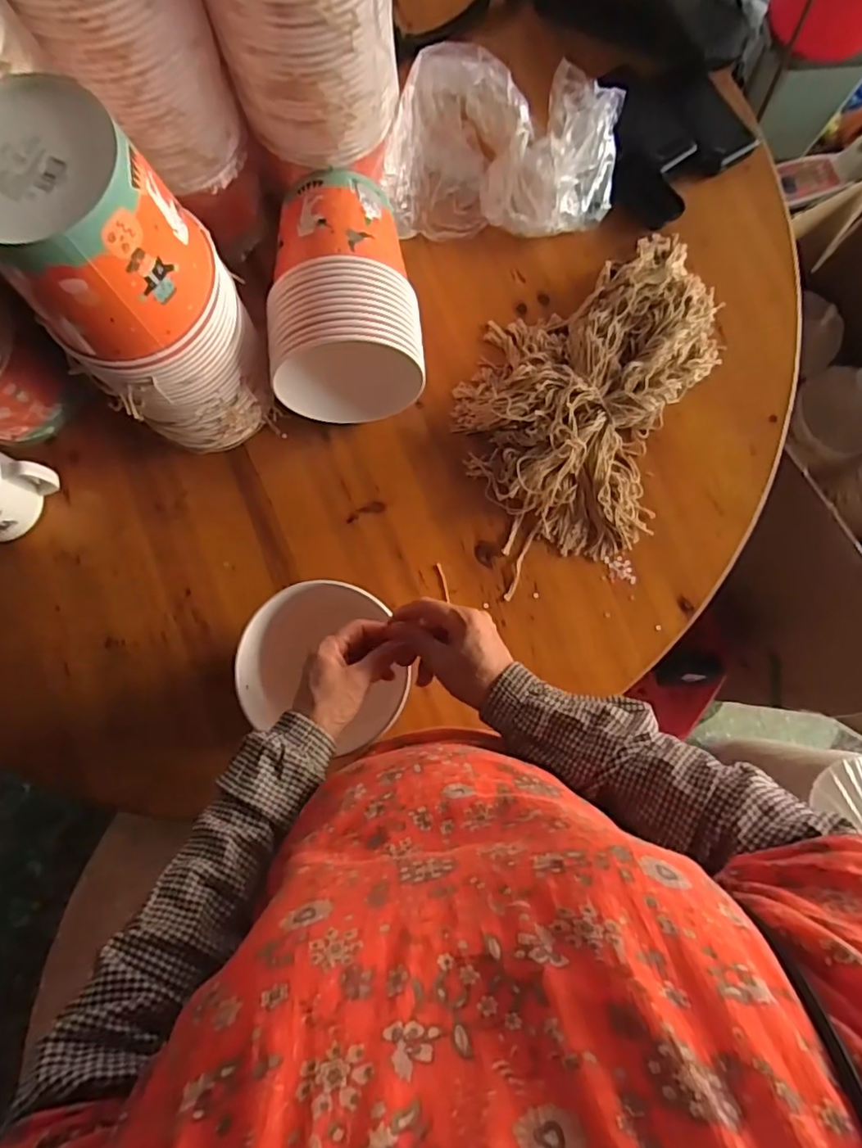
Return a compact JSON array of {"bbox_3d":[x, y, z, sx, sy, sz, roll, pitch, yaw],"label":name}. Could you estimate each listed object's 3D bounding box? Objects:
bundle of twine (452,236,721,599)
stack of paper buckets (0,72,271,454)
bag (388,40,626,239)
[{"bbox_3d":[0.189,-0.233,0.711,0.271,0.056,0.443,25,83,3],"label":"bundle of twine"},{"bbox_3d":[-0.261,-0.245,0.566,0.158,0.343,0.135,-36,83,-5],"label":"stack of paper buckets"},{"bbox_3d":[0.088,-0.533,0.725,0.274,0.110,0.189,-1,82,0],"label":"bag"}]

